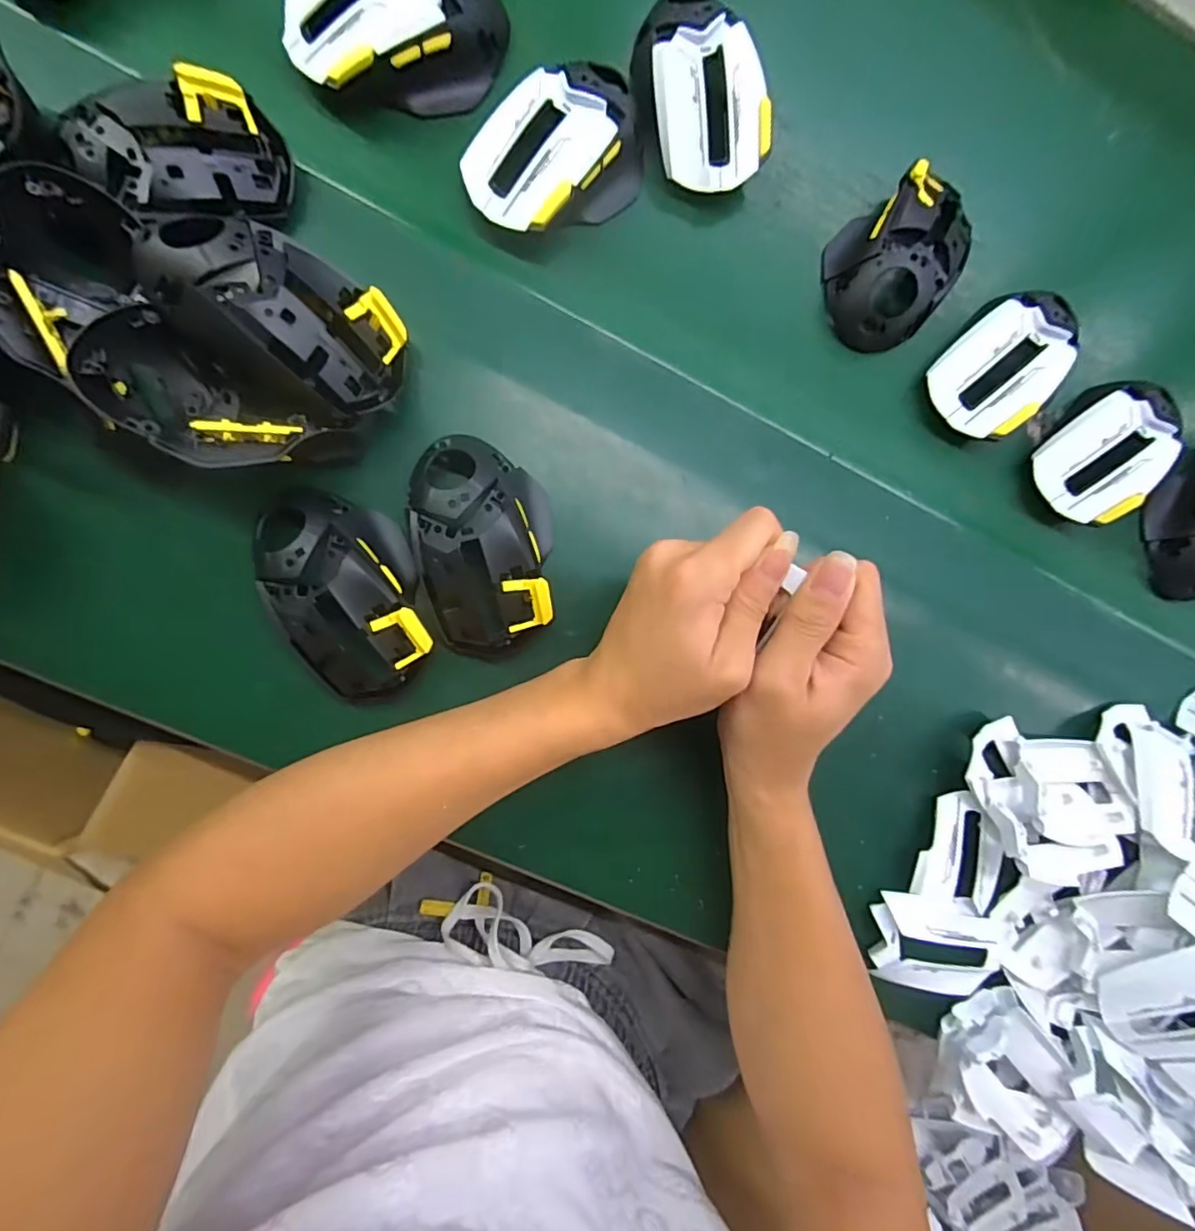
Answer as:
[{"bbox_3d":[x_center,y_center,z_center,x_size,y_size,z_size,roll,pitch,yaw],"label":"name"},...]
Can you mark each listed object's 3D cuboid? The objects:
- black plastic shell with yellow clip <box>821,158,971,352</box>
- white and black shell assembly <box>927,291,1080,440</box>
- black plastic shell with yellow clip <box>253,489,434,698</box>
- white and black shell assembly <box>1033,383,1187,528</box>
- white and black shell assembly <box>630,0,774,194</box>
[{"bbox_3d":[0.190,-0.222,0.349,0.108,0.035,0.075,-42,96,-8],"label":"black plastic shell with yellow clip"},{"bbox_3d":[0.251,-0.156,0.355,0.061,0.034,0.092,37,84,-8],"label":"white and black shell assembly"},{"bbox_3d":[-0.131,-0.014,0.292,0.068,0.030,0.111,-26,94,-9],"label":"black plastic shell with yellow clip"},{"bbox_3d":[0.328,-0.108,0.366,0.067,0.037,0.100,44,83,-7],"label":"white and black shell assembly"},{"bbox_3d":[0.057,-0.299,0.328,0.065,0.036,0.099,-23,94,-9],"label":"white and black shell assembly"}]

